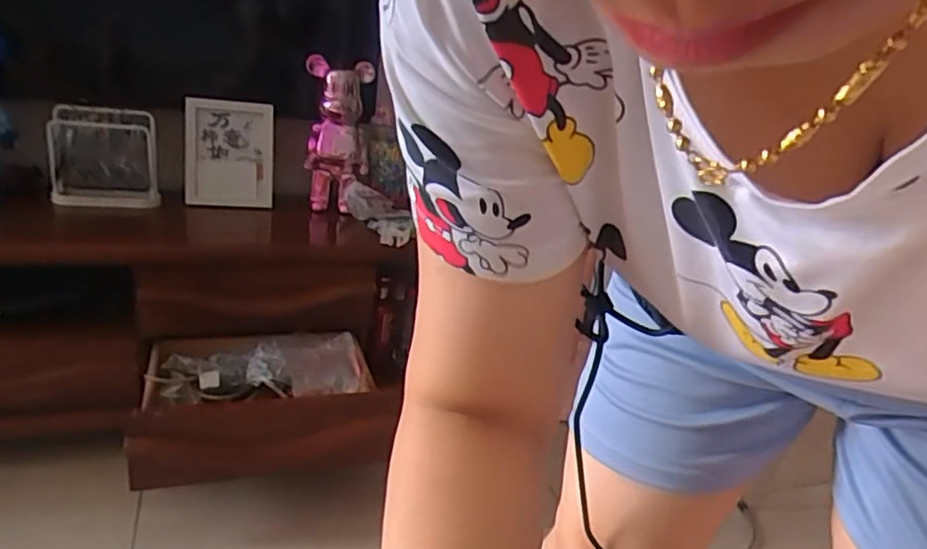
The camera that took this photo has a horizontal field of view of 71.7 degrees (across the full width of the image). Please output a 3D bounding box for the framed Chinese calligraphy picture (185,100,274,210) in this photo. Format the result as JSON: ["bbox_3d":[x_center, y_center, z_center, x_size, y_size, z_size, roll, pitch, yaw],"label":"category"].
[{"bbox_3d":[-0.511,-0.264,1.399,0.181,0.224,0.024,0,8,-29],"label":"framed Chinese calligraphy picture"}]

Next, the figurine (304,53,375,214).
[{"bbox_3d":[-0.285,-0.315,1.458,0.140,0.322,0.096,0,20,-18],"label":"figurine"}]

